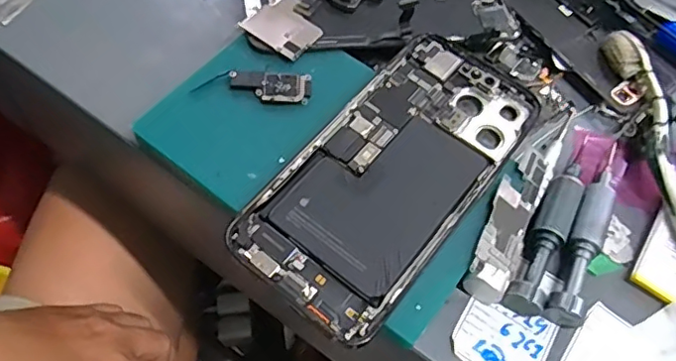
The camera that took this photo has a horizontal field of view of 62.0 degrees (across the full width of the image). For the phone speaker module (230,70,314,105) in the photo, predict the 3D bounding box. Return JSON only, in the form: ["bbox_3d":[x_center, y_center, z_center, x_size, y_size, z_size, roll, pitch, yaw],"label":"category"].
[{"bbox_3d":[-0.033,-0.047,0.282,0.040,0.004,0.017,2,66,-2],"label":"phone speaker module"}]

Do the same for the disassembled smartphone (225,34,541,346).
[{"bbox_3d":[0.027,-0.006,0.263,0.076,0.006,0.157,37,66,14],"label":"disassembled smartphone"}]

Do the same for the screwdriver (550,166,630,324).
[{"bbox_3d":[0.120,0.024,0.268,0.015,0.013,0.098,27,61,9],"label":"screwdriver"}]

